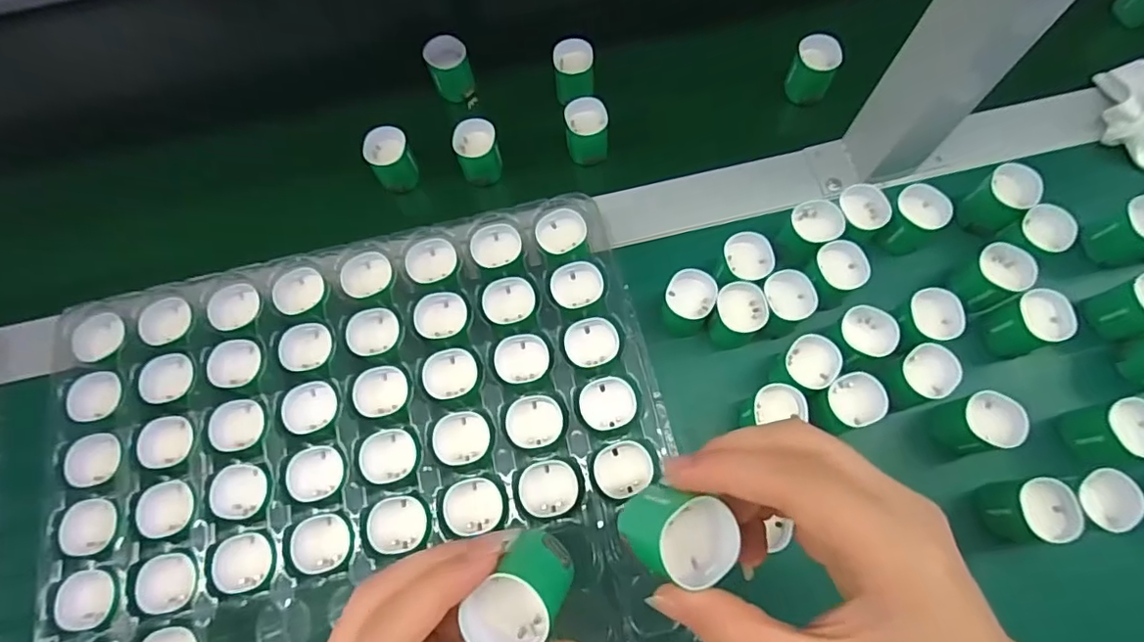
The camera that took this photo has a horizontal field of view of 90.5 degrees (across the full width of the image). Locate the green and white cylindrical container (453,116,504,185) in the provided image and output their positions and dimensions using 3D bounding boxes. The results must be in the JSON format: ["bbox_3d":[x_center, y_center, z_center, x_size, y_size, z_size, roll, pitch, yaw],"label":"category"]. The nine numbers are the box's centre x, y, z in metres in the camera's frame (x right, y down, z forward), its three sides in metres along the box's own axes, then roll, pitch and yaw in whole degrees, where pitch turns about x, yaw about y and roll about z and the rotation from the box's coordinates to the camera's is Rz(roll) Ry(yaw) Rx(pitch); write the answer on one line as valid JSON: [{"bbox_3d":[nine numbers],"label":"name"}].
[{"bbox_3d":[-0.064,-0.116,0.387,0.029,0.035,0.031,-1,72,2],"label":"green and white cylindrical container"}]

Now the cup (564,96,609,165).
[{"bbox_3d":[0.010,-0.131,0.389,0.027,0.038,0.025,-10,72,-1],"label":"cup"}]

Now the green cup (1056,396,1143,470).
[{"bbox_3d":[0.286,0.061,0.304,0.032,0.037,0.030,-1,72,2],"label":"green cup"}]

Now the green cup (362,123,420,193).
[{"bbox_3d":[-0.123,-0.111,0.388,0.029,0.034,0.029,-1,72,2],"label":"green cup"}]

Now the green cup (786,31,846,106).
[{"bbox_3d":[0.170,-0.177,0.398,0.030,0.035,0.028,-1,72,2],"label":"green cup"}]

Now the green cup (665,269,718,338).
[{"bbox_3d":[0.069,-0.010,0.340,0.027,0.043,0.024,19,74,8],"label":"green cup"}]

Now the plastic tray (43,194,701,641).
[{"bbox_3d":[-0.111,0.095,0.297,0.320,0.032,0.286,-12,72,-2],"label":"plastic tray"}]

